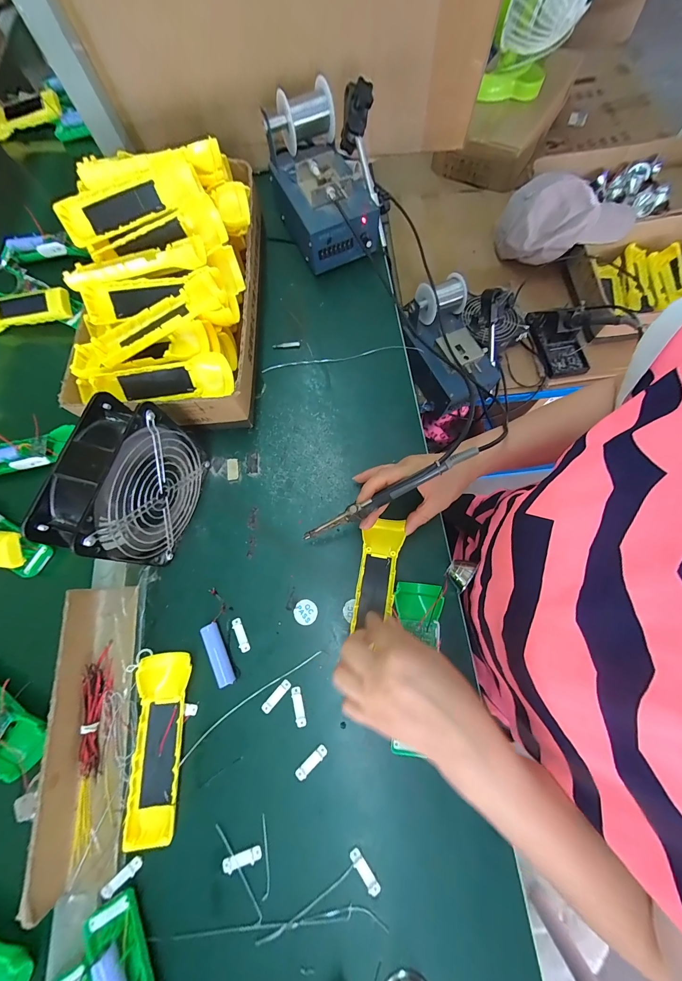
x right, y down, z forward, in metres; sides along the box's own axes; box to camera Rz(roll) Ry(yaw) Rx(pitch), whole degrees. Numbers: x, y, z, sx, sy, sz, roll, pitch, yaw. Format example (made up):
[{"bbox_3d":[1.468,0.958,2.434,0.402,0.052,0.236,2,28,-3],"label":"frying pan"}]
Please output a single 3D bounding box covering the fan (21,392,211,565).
[{"bbox_3d":[-0.219,-0.002,0.350,0.061,0.149,0.146,14,73,6],"label":"fan"}]

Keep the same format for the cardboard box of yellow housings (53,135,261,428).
[{"bbox_3d":[-0.228,-0.267,0.426,0.209,0.158,0.346,-2,72,1],"label":"cardboard box of yellow housings"}]

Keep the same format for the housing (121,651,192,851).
[{"bbox_3d":[-0.186,0.259,0.330,0.049,0.023,0.164,-3,72,1],"label":"housing"}]

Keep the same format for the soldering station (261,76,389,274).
[{"bbox_3d":[-0.021,-0.482,0.493,0.158,0.131,0.233,-13,72,-2],"label":"soldering station"}]

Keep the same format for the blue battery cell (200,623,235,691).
[{"bbox_3d":[-0.137,0.181,0.356,0.018,0.018,0.066,-25,73,-6],"label":"blue battery cell"}]

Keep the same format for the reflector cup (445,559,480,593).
[{"bbox_3d":[0.134,0.093,0.367,0.024,0.028,0.036,32,76,11],"label":"reflector cup"}]

